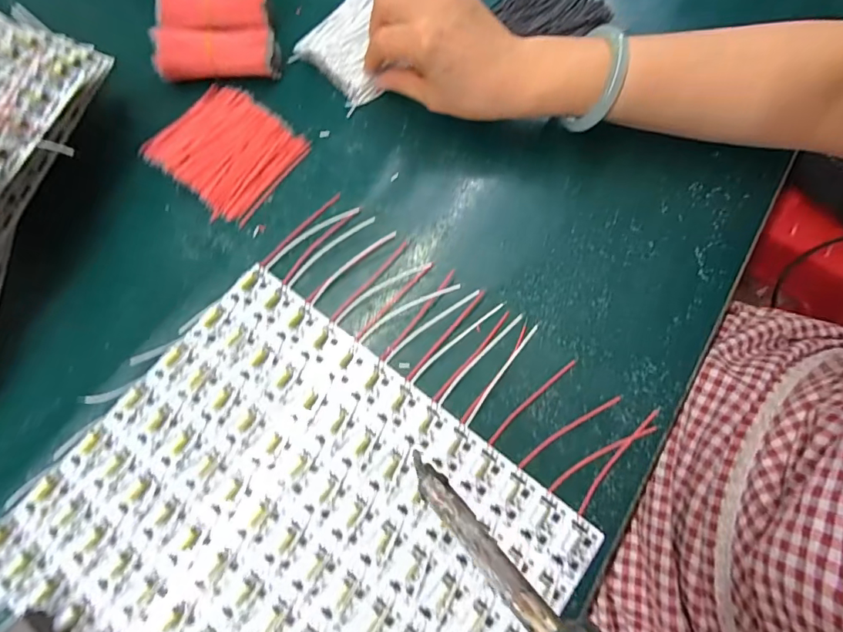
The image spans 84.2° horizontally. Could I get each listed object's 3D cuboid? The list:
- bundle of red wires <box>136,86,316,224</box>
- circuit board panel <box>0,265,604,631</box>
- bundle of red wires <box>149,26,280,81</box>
[{"bbox_3d":[-0.151,-0.130,0.361,0.097,0.016,0.089,33,74,10],"label":"bundle of red wires"},{"bbox_3d":[-0.076,0.132,0.276,0.287,0.007,0.232,36,75,11],"label":"circuit board panel"},{"bbox_3d":[-0.163,-0.207,0.374,0.093,0.034,0.027,-3,71,-2],"label":"bundle of red wires"}]

